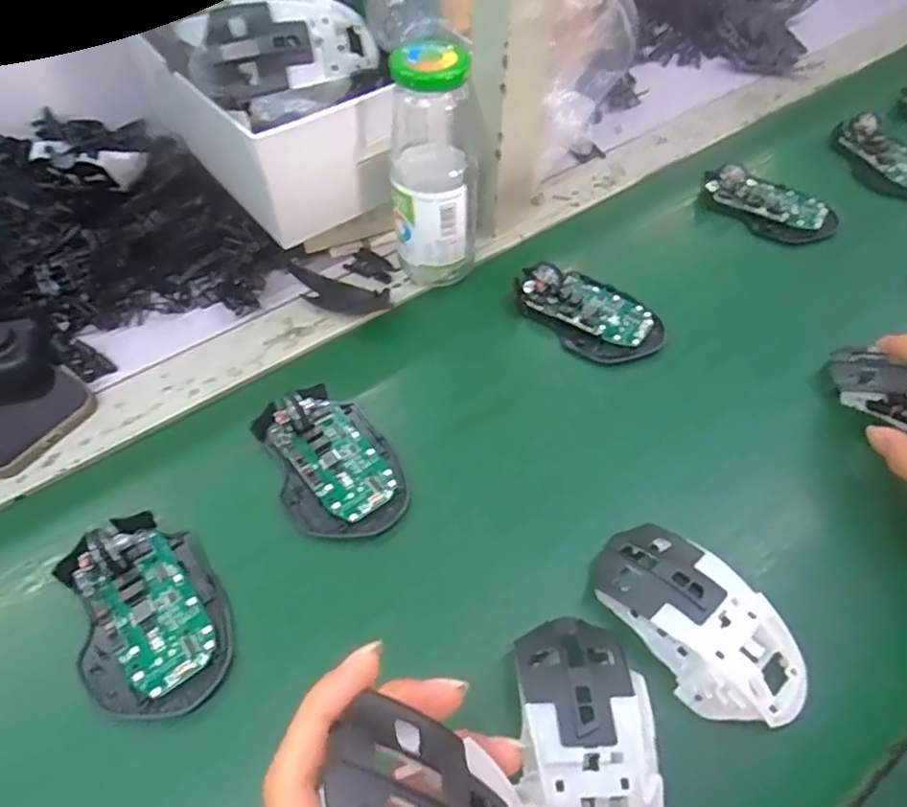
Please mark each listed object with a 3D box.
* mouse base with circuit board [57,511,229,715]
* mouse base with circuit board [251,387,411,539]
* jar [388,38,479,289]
[{"bbox_3d":[-0.165,0.108,0.334,0.072,0.032,0.111,-28,59,-20],"label":"mouse base with circuit board"},{"bbox_3d":[-0.076,0.031,0.390,0.070,0.028,0.106,-24,58,-17],"label":"mouse base with circuit board"},{"bbox_3d":[-0.013,-0.160,0.443,0.061,0.162,0.060,-1,54,-2],"label":"jar"}]

